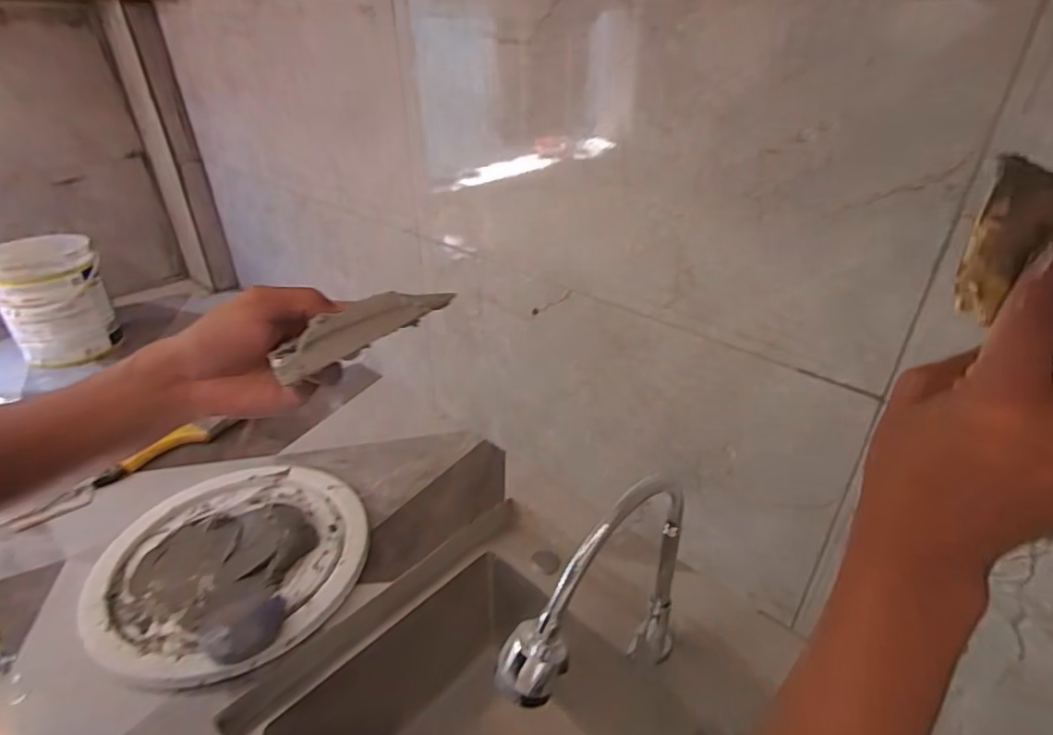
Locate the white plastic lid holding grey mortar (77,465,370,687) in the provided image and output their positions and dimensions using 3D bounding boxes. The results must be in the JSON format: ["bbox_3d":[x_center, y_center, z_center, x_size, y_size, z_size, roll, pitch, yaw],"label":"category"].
[{"bbox_3d":[-0.344,0.217,0.665,0.291,0.043,0.286,-11,34,-16],"label":"white plastic lid holding grey mortar"}]

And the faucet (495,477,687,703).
[{"bbox_3d":[0.080,0.209,0.504,0.253,0.249,0.045,-26,41,-34],"label":"faucet"}]

